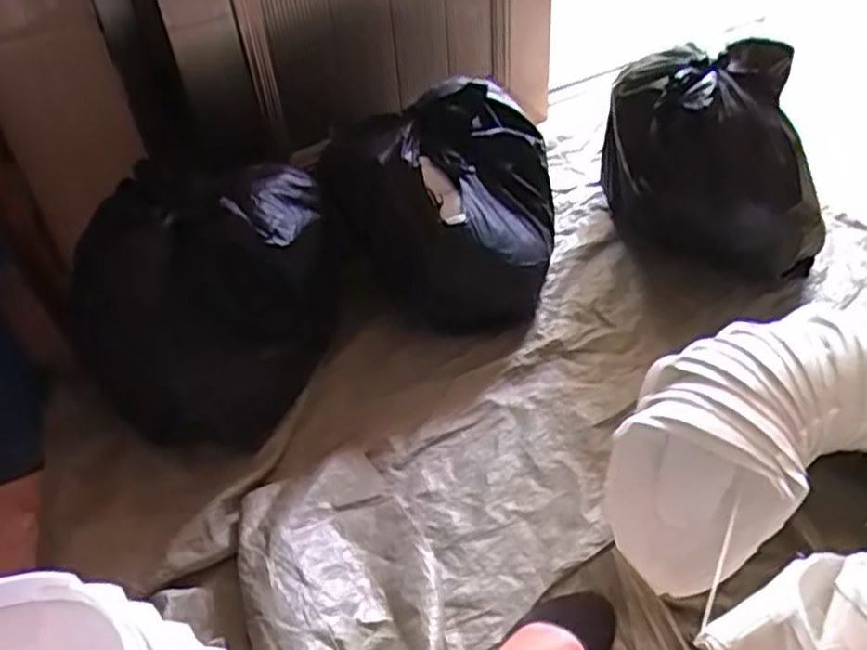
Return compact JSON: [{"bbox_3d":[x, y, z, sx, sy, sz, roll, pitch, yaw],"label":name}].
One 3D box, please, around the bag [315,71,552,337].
[{"bbox_3d":[0.019,-0.169,1.147,0.362,0.284,0.295,-8,43,-3],"label":"bag"}]

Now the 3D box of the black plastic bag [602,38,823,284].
[{"bbox_3d":[0.426,-0.250,1.176,0.238,0.287,0.336,-8,43,-3],"label":"black plastic bag"}]

